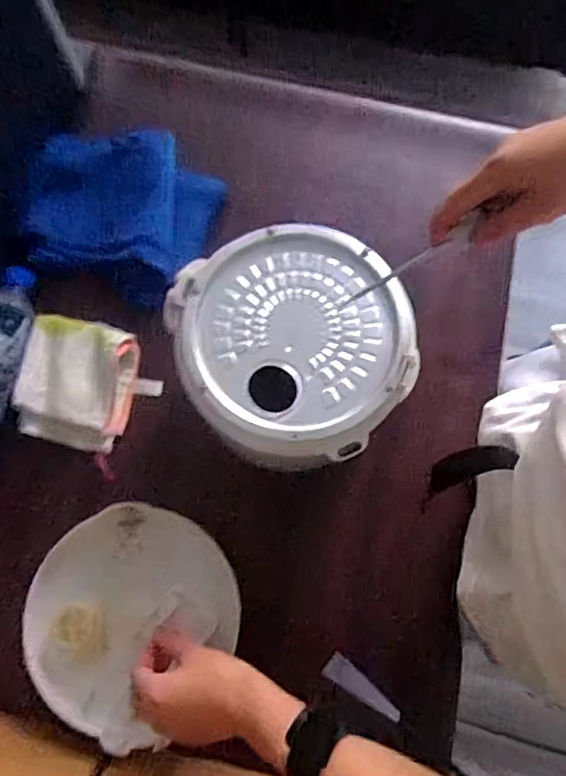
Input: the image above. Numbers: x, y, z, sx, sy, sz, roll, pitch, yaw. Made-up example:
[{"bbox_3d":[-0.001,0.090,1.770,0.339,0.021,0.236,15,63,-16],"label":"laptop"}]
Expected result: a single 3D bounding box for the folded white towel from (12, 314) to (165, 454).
[{"bbox_3d":[-0.219,-0.006,0.621,0.140,0.033,0.136,12,75,3],"label":"folded white towel"}]

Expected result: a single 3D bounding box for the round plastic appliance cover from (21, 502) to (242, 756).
[{"bbox_3d":[-0.150,0.220,0.539,0.184,0.030,0.200,0,75,-1],"label":"round plastic appliance cover"}]

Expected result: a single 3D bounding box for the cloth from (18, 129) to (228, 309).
[{"bbox_3d":[-0.196,-0.217,0.667,0.219,0.052,0.193,20,75,5],"label":"cloth"}]

